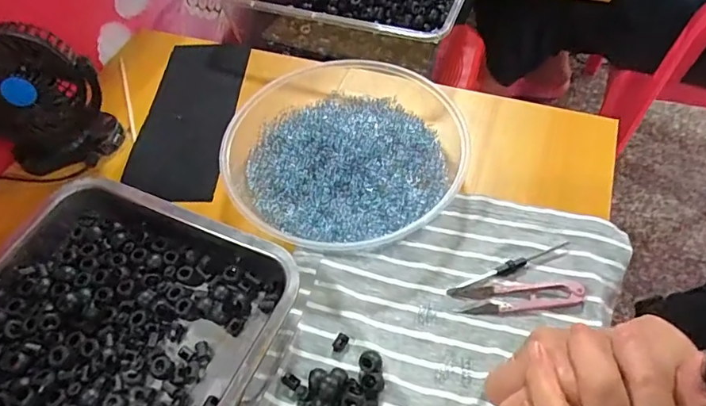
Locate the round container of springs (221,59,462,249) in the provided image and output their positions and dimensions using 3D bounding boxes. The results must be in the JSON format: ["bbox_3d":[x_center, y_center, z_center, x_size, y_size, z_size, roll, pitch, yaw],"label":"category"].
[{"bbox_3d":[-0.010,-0.062,0.480,0.235,0.041,0.226,-1,55,2],"label":"round container of springs"}]

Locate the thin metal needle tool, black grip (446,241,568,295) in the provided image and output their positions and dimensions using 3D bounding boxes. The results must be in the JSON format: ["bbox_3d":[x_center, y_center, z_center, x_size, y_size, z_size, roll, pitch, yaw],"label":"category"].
[{"bbox_3d":[0.132,0.054,0.411,0.114,0.007,0.010,-18,56,-10],"label":"thin metal needle tool, black grip"}]

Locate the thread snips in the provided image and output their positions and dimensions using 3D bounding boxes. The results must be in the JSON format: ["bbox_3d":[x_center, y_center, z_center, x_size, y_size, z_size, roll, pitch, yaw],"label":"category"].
[{"bbox_3d":[0.135,0.075,0.396,0.101,0.009,0.024,-4,55,0],"label":"thread snips"}]

